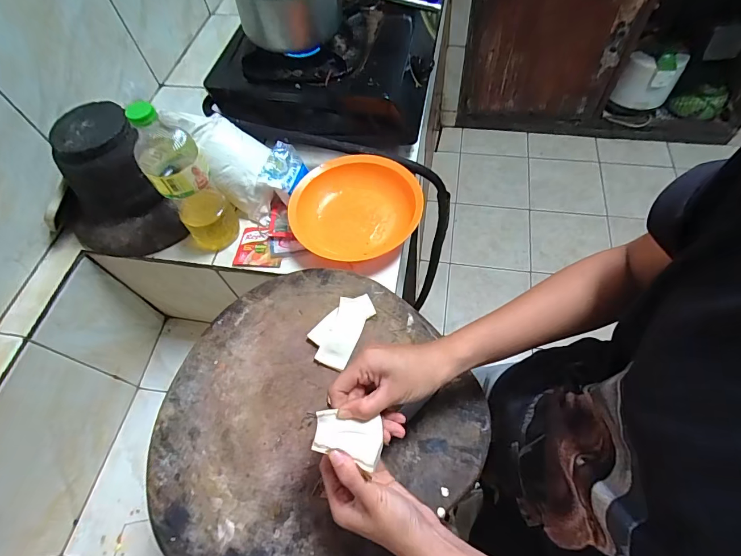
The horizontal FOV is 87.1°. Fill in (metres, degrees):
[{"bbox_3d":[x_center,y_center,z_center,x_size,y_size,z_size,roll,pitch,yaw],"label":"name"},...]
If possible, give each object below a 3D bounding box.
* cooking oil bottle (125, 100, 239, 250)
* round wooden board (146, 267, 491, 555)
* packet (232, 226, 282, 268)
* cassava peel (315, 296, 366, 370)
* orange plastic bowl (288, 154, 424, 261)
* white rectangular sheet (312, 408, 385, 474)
[{"bbox_3d":[-0.256,-0.133,0.538,0.074,0.231,0.072,-35,63,-15],"label":"cooking oil bottle"},{"bbox_3d":[-0.080,0.148,0.446,0.352,0.017,0.331,-2,60,3],"label":"round wooden board"},{"bbox_3d":[-0.178,-0.053,0.627,0.074,0.009,0.078,0,60,5],"label":"packet"},{"bbox_3d":[-0.033,0.067,0.485,0.040,0.013,0.086,19,63,15],"label":"cassava peel"},{"bbox_3d":[-0.023,-0.114,0.624,0.202,0.045,0.177,-3,60,3],"label":"orange plastic bowl"},{"bbox_3d":[-0.018,0.131,0.320,0.054,0.009,0.038,5,60,8],"label":"white rectangular sheet"}]

